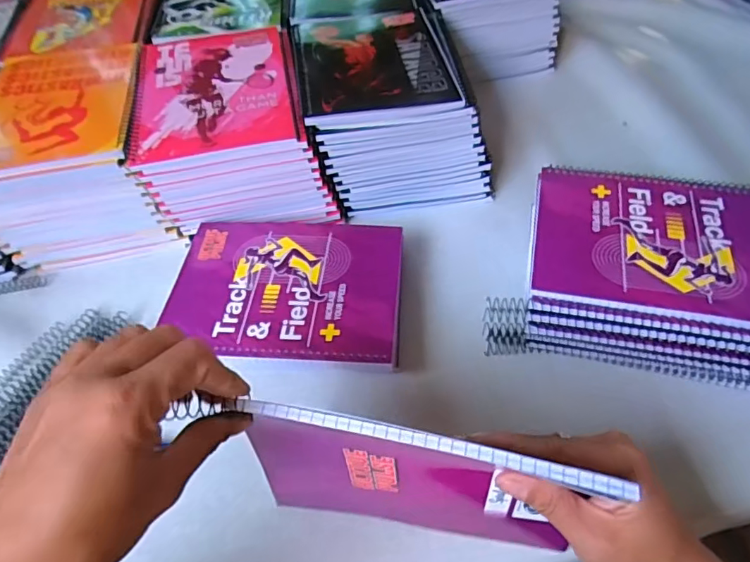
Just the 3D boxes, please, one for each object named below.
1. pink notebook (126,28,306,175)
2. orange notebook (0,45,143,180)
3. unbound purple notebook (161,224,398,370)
[{"bbox_3d":[-0.159,-0.186,0.500,0.155,0.013,0.188,-10,55,-5],"label":"pink notebook"},{"bbox_3d":[-0.313,-0.174,0.497,0.153,0.011,0.192,-10,54,-3],"label":"orange notebook"},{"bbox_3d":[-0.077,0.005,0.436,0.198,0.008,0.150,1,53,6],"label":"unbound purple notebook"}]

